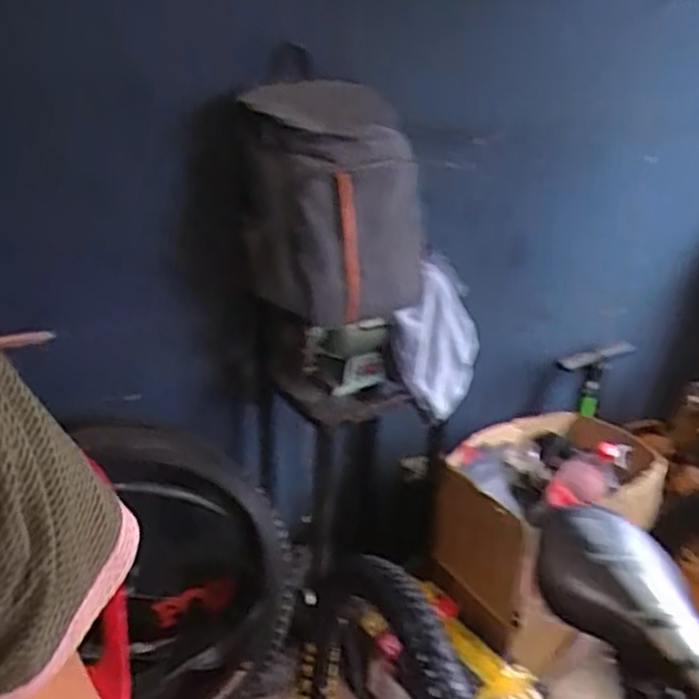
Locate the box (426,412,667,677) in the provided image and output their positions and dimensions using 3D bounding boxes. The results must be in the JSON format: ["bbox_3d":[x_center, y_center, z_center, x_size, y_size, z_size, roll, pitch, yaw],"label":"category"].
[{"bbox_3d":[0.425,0.408,1.651,0.495,0.389,0.341,-20,36,-36],"label":"box"}]

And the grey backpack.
[{"bbox_3d":[-0.025,-0.159,1.306,0.259,0.549,0.215,15,30,21],"label":"grey backpack"}]

